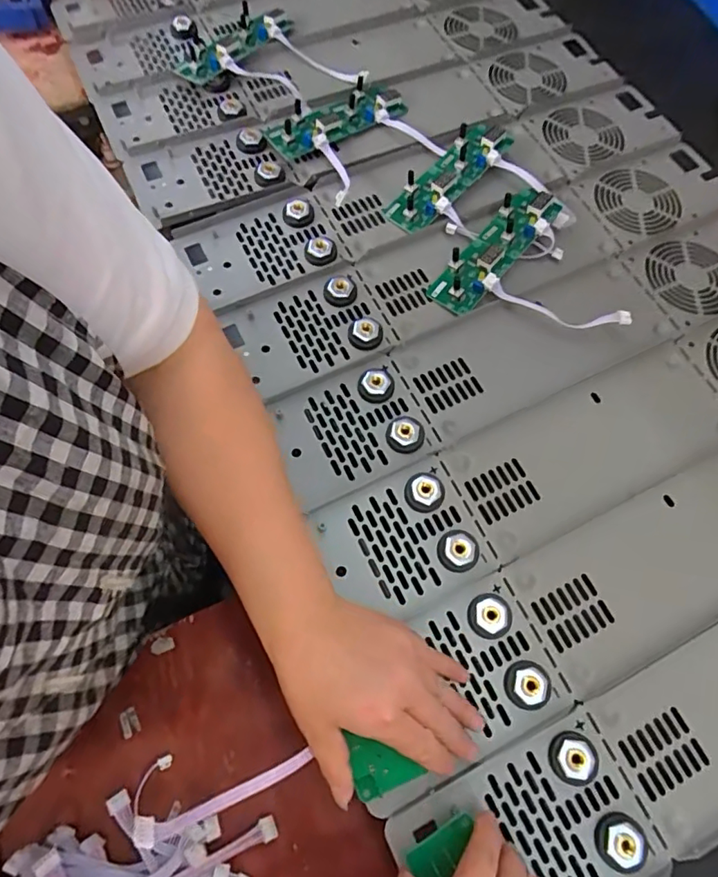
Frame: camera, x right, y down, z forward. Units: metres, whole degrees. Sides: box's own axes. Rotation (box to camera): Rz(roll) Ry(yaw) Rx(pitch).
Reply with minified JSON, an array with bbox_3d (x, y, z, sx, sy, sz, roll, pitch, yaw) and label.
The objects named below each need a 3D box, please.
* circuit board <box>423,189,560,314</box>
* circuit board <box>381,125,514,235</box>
[{"bbox_3d":[0.128,-0.178,0.500,0.047,0.026,0.153,39,72,14],"label":"circuit board"},{"bbox_3d":[0.090,-0.264,0.528,0.050,0.033,0.150,42,73,15],"label":"circuit board"}]

